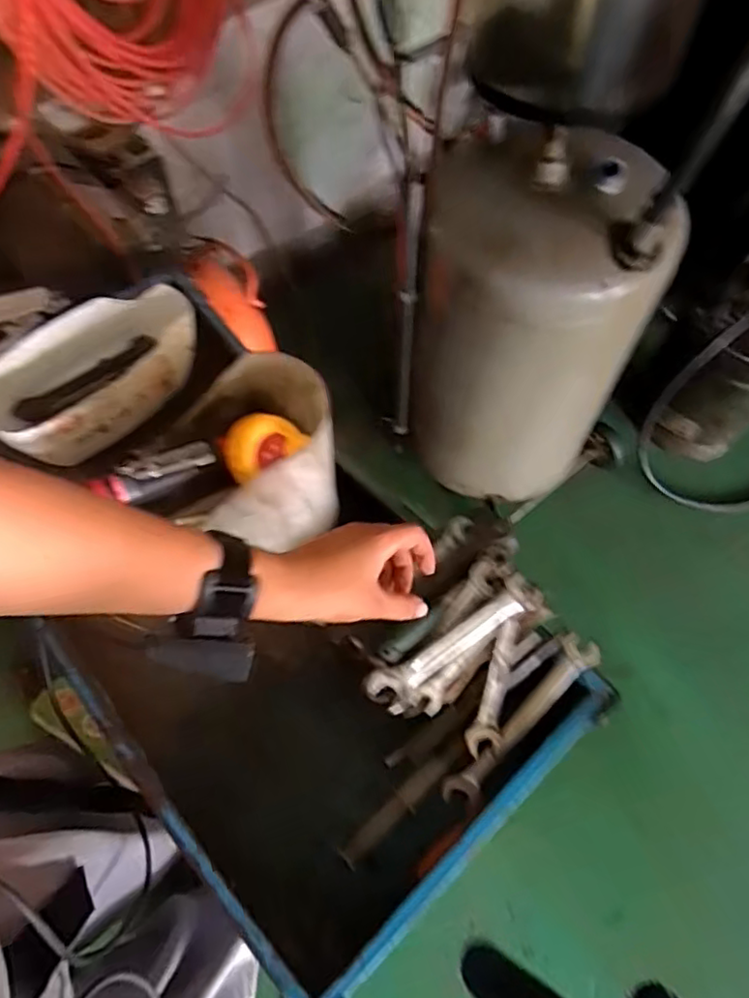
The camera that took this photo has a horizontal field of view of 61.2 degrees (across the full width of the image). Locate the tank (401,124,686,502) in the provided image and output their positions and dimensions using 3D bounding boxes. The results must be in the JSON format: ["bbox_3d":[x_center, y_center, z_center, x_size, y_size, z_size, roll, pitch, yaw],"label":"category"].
[{"bbox_3d":[0.225,-0.269,1.083,0.309,0.578,0.310,2,66,0],"label":"tank"}]

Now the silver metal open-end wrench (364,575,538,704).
[{"bbox_3d":[0.069,0.126,0.560,0.169,0.014,0.030,-30,70,-14],"label":"silver metal open-end wrench"}]

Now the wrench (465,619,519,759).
[{"bbox_3d":[0.109,0.170,0.567,0.029,0.010,0.120,15,84,5],"label":"wrench"}]

